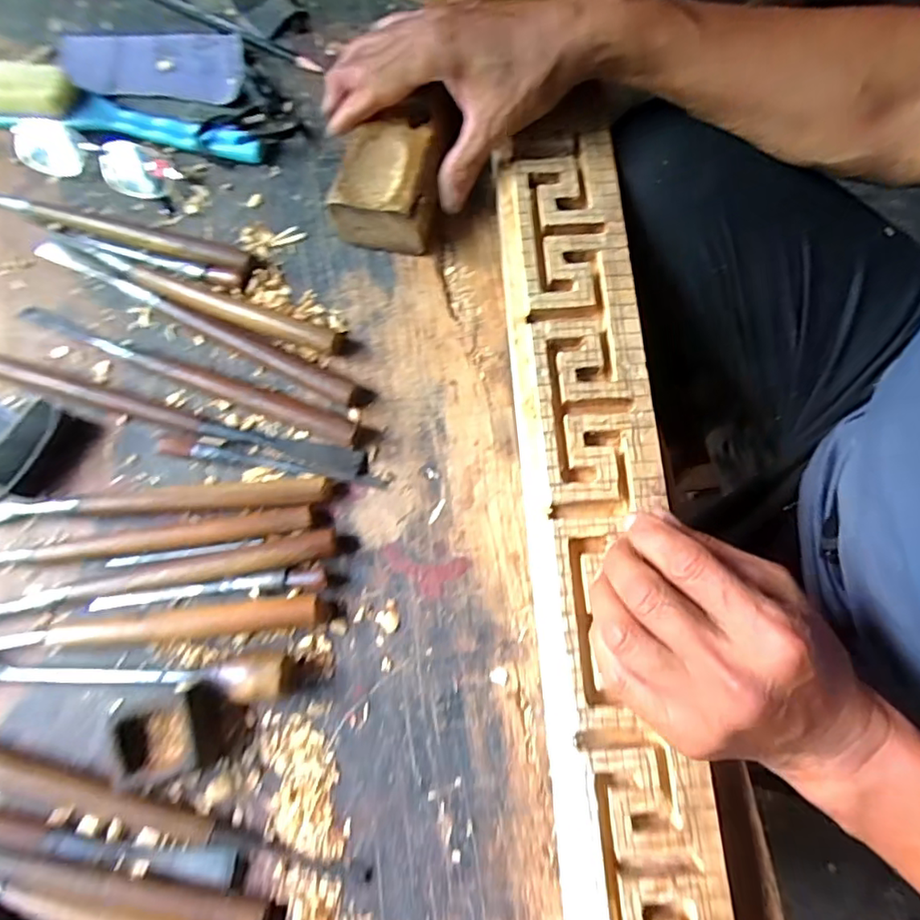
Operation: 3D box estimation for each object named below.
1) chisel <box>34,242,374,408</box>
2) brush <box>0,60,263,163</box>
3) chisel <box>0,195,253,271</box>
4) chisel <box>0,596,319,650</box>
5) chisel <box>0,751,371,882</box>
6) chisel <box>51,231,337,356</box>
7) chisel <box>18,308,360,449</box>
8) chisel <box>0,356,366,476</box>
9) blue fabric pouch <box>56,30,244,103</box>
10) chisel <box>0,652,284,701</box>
[{"bbox_3d":[-0.184,-0.095,0.394,0.262,0.014,0.019,25,77,6],"label":"chisel"},{"bbox_3d":[-0.261,-0.260,0.426,0.225,0.037,0.032,8,76,2],"label":"brush"},{"bbox_3d":[-0.275,-0.173,0.416,0.261,0.014,0.019,16,76,4],"label":"chisel"},{"bbox_3d":[-0.198,0.101,0.346,0.224,0.014,0.019,-5,76,-1],"label":"chisel"},{"bbox_3d":[-0.176,0.199,0.320,0.253,0.016,0.021,14,76,4],"label":"chisel"},{"bbox_3d":[-0.189,-0.117,0.399,0.221,0.017,0.020,21,77,5],"label":"chisel"},{"bbox_3d":[-0.186,-0.061,0.385,0.253,0.014,0.018,21,77,5],"label":"chisel"},{"bbox_3d":[-0.187,-0.030,0.379,0.257,0.013,0.018,15,76,4],"label":"chisel"},{"bbox_3d":[-0.248,-0.319,0.455,0.151,0.009,0.066,5,76,1],"label":"blue fabric pouch"},{"bbox_3d":[-0.188,0.126,0.334,0.172,0.026,0.023,0,76,0],"label":"chisel"}]

